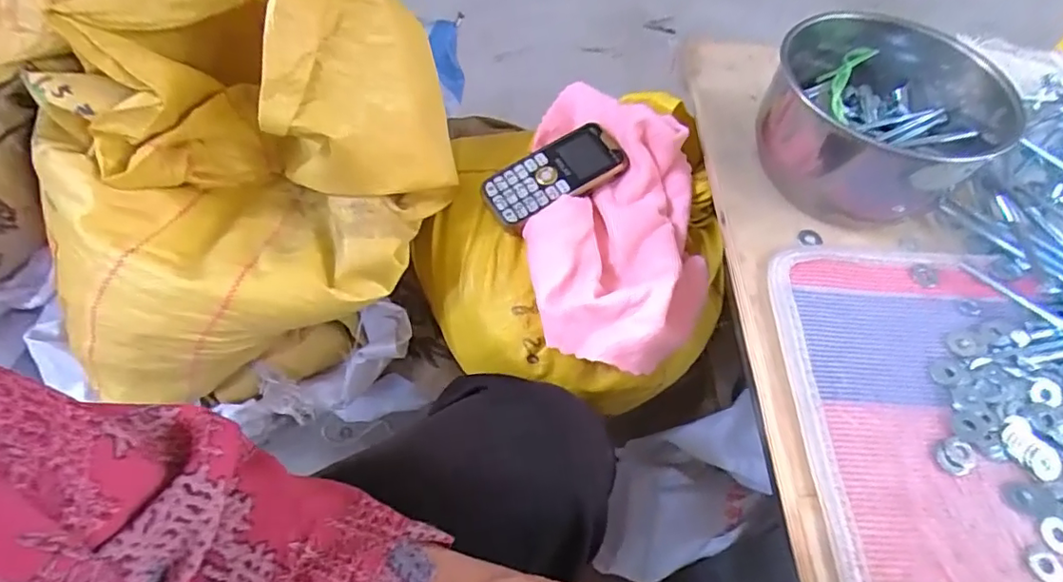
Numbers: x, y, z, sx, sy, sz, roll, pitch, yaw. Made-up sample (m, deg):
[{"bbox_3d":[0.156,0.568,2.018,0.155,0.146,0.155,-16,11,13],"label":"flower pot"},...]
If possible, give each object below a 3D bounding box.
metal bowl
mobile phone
[{"bbox_3d":[0.254,-0.132,0.432,0.142,0.093,0.147,2,57,-3],"label":"metal bowl"},{"bbox_3d":[0.020,-0.104,0.497,0.125,0.012,0.058,-30,73,-11],"label":"mobile phone"}]

